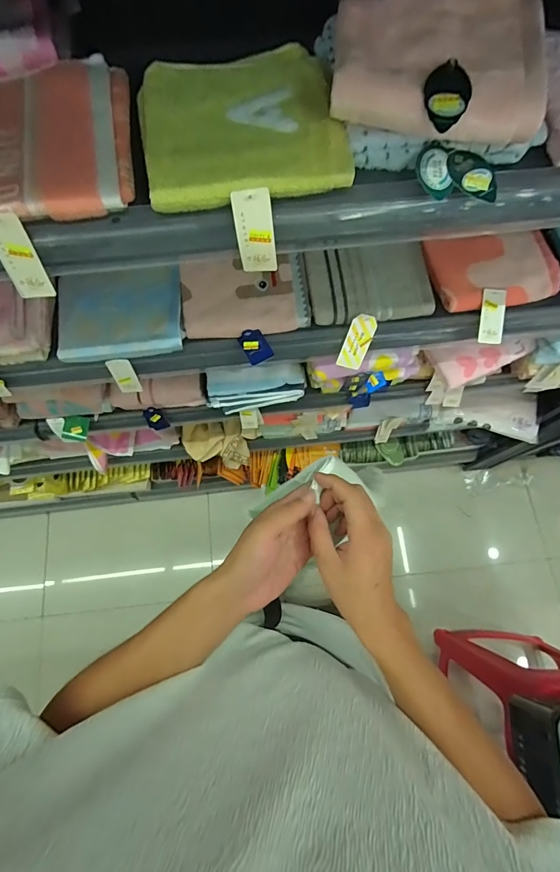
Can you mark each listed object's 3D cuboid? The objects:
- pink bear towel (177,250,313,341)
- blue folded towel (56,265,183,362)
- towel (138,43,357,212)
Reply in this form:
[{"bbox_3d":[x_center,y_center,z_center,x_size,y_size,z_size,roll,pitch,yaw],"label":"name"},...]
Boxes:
[{"bbox_3d":[-0.056,-0.224,0.600,0.186,0.022,0.139,-5,73,-1],"label":"pink bear towel"},{"bbox_3d":[-0.247,-0.190,0.601,0.187,0.027,0.146,-6,73,-1],"label":"blue folded towel"},{"bbox_3d":[-0.037,-0.294,0.366,0.183,0.019,0.163,-10,73,-2],"label":"towel"}]

